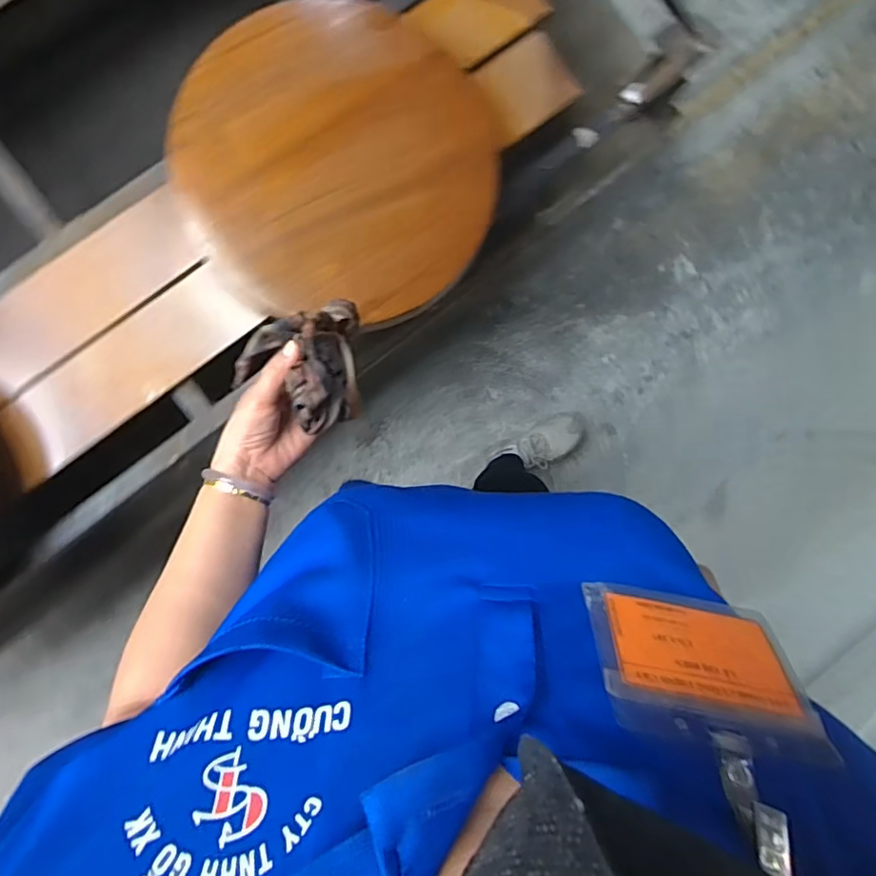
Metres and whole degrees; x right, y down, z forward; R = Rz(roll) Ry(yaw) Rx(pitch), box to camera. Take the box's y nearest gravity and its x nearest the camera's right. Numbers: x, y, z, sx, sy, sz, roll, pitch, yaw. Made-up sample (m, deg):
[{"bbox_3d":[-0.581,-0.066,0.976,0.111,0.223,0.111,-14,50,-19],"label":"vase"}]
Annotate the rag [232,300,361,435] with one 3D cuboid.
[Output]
[{"bbox_3d":[-0.129,-0.062,0.532,0.122,0.081,0.114,-14,97,-6],"label":"rag"}]

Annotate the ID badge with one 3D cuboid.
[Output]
[{"bbox_3d":[0.124,0.106,0.268,0.098,0.084,0.004,12,122,-2],"label":"ID badge"}]

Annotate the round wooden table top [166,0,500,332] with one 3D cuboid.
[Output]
[{"bbox_3d":[-0.127,-0.356,0.743,0.398,0.036,0.381,-1,101,-6],"label":"round wooden table top"}]

